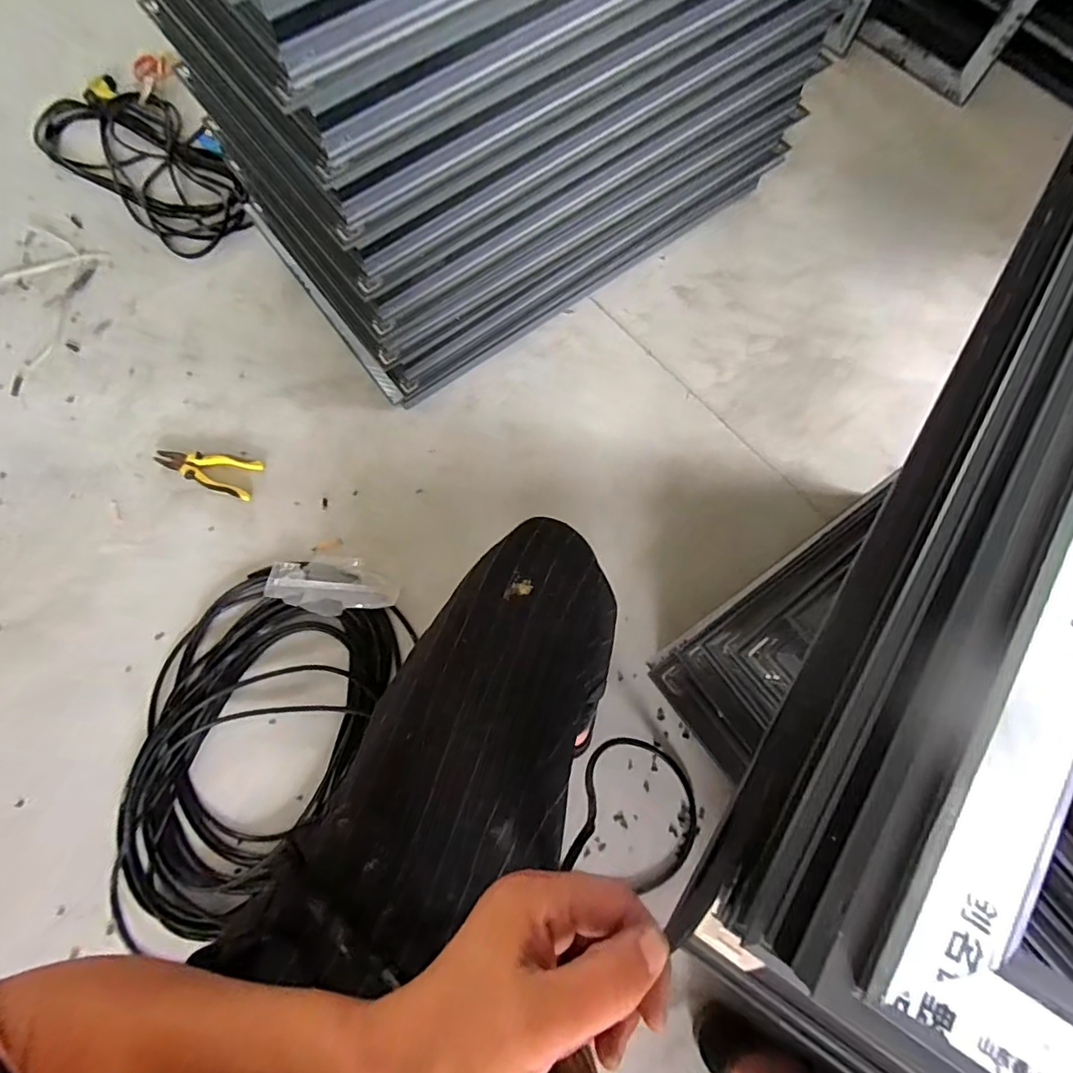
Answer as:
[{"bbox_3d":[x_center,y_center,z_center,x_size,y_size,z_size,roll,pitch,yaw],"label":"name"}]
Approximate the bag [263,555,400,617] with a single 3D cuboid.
[{"bbox_3d":[-0.331,0.079,0.920,0.204,0.031,0.101,13,74,5],"label":"bag"}]

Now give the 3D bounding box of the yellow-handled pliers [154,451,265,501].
[{"bbox_3d":[-0.596,-0.126,0.996,0.197,0.022,0.072,17,74,6],"label":"yellow-handled pliers"}]

